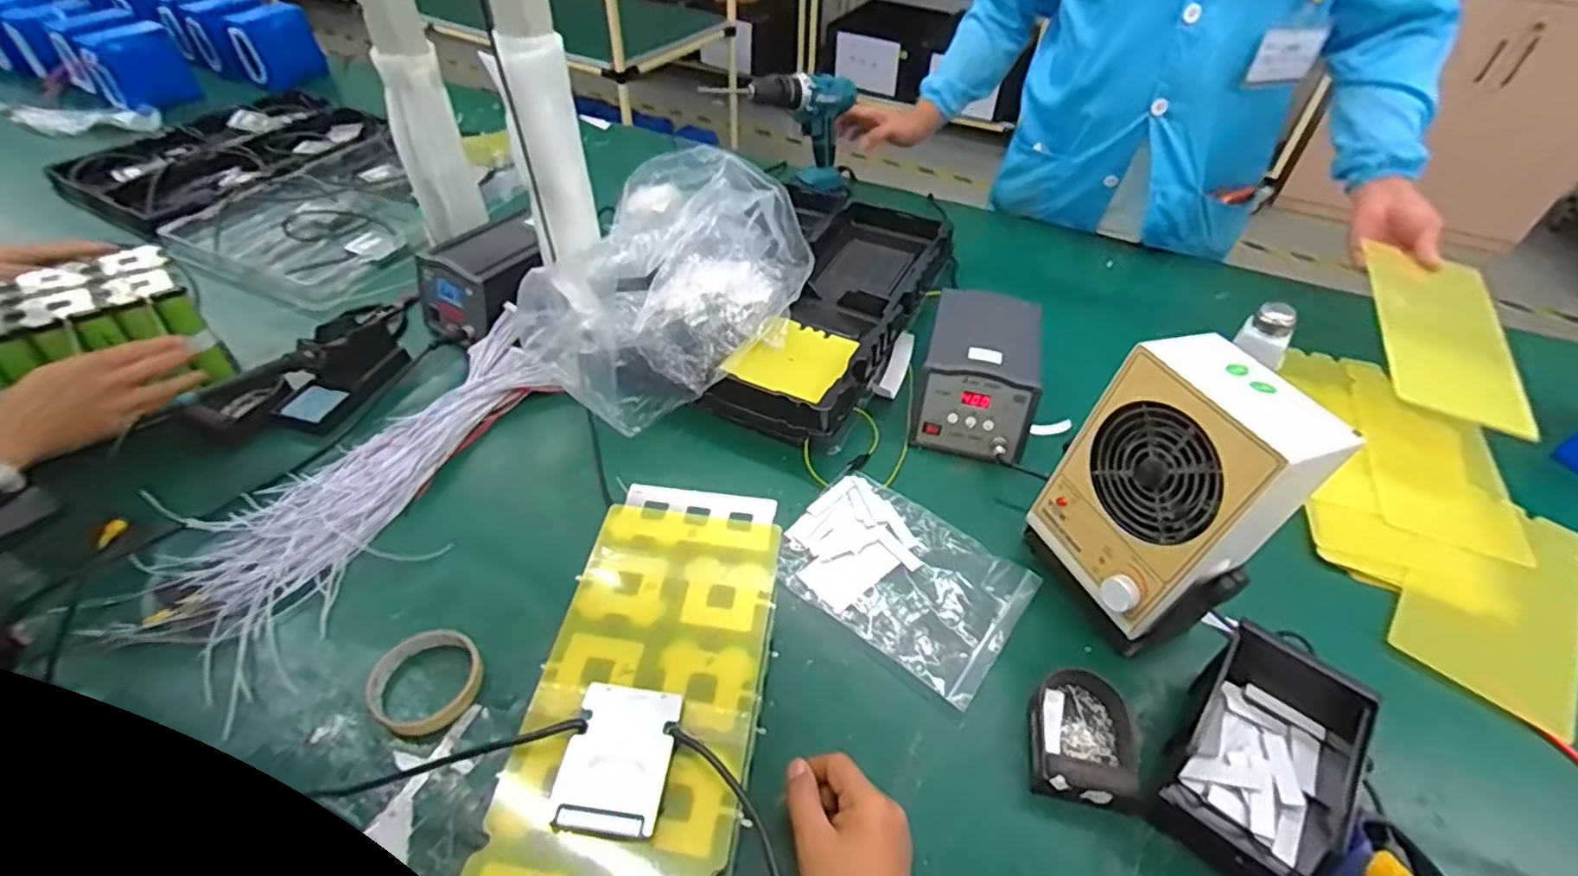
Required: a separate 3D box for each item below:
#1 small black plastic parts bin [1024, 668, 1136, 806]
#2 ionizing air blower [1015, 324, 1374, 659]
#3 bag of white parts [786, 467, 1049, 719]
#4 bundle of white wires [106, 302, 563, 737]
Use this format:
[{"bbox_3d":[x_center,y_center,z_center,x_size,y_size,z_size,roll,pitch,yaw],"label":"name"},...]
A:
[{"bbox_3d":[0.237,0.243,0.558,0.075,0.031,0.107,12,47,10],"label":"small black plastic parts bin"},{"bbox_3d":[0.322,0.056,0.584,0.128,0.235,0.155,-14,48,-14],"label":"ionizing air blower"},{"bbox_3d":[0.108,0.130,0.672,0.230,0.018,0.166,30,53,25],"label":"bag of white parts"},{"bbox_3d":[-0.438,0.021,0.726,0.166,0.043,0.484,16,48,14],"label":"bundle of white wires"}]

